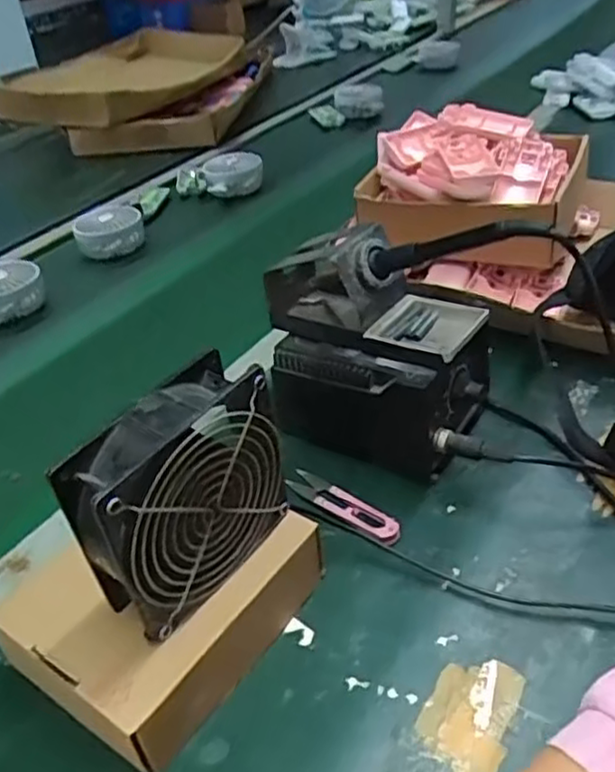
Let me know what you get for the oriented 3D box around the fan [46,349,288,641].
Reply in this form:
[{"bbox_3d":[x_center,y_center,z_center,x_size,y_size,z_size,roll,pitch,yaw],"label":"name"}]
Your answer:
[{"bbox_3d":[-0.072,0.061,0.392,0.046,0.116,0.123,23,46,33],"label":"fan"}]

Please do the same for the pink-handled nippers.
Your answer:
[{"bbox_3d":[0.027,0.087,0.522,0.103,0.008,0.024,27,48,34],"label":"pink-handled nippers"}]

